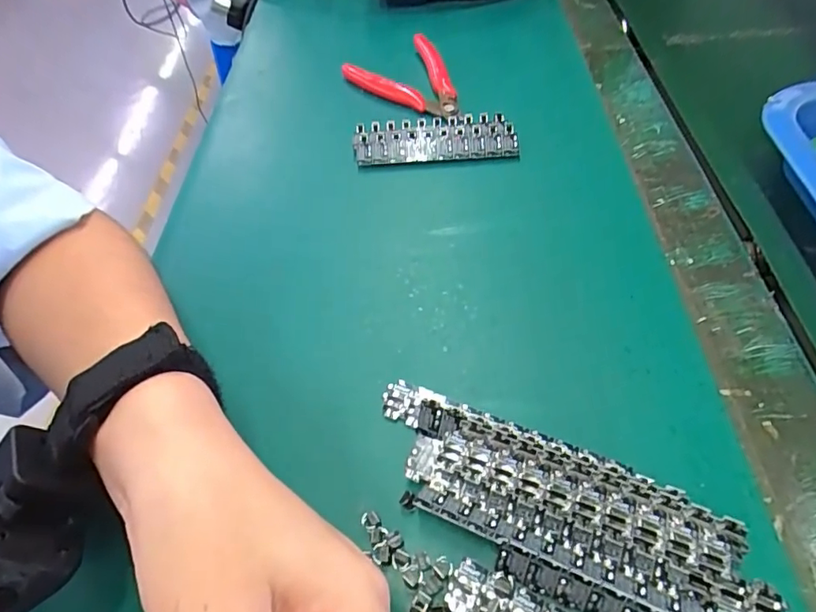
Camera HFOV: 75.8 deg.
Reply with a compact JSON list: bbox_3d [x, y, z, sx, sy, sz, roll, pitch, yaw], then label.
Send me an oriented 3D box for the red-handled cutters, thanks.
[{"bbox_3d":[0.003,-0.177,0.411,0.073,0.016,0.108,-26,54,-13],"label":"red-handled cutters"}]

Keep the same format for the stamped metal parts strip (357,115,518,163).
[{"bbox_3d":[0.018,-0.117,0.364,0.109,0.011,0.041,-5,52,3],"label":"stamped metal parts strip"}]

